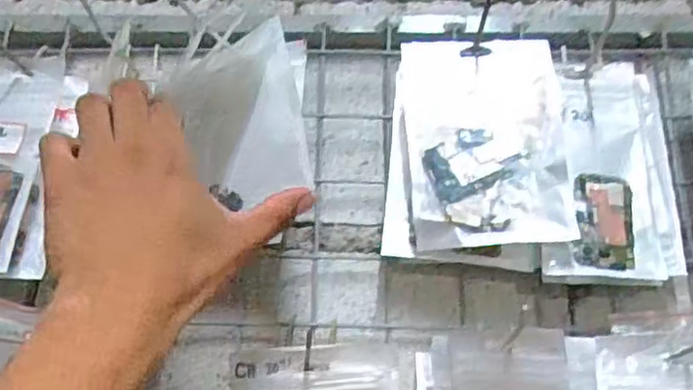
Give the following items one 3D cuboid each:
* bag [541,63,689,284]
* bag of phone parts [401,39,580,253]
[{"bbox_3d":[0.187,-0.019,0.481,0.094,0.164,0.026,0,-21,6],"label":"bag"},{"bbox_3d":[0.096,-0.039,0.463,0.109,0.147,0.027,-3,-21,13],"label":"bag of phone parts"}]

